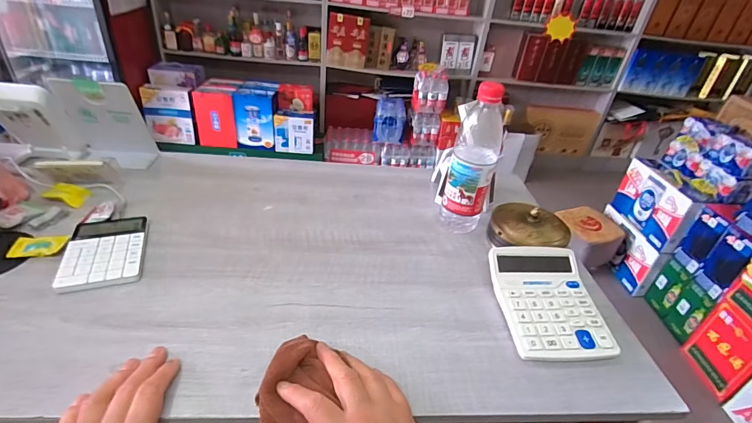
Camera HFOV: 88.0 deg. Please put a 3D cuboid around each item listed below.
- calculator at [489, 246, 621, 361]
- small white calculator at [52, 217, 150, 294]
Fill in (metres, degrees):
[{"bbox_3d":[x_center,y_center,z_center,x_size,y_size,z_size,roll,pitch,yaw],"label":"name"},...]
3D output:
[{"bbox_3d":[0.208,0.104,0.470,0.114,0.041,0.140,1,34,-9],"label":"calculator"},{"bbox_3d":[-0.339,0.047,0.491,0.084,0.012,0.128,-7,36,-20],"label":"small white calculator"}]

